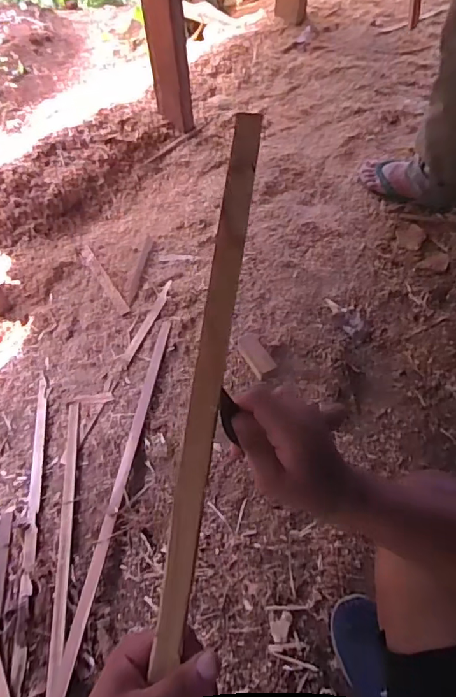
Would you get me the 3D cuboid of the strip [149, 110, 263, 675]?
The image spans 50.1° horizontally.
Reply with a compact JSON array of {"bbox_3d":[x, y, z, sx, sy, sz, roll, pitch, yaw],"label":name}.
[{"bbox_3d":[-0.012,0.013,0.356,0.022,0.008,0.398,7,80,10],"label":"strip"}]

